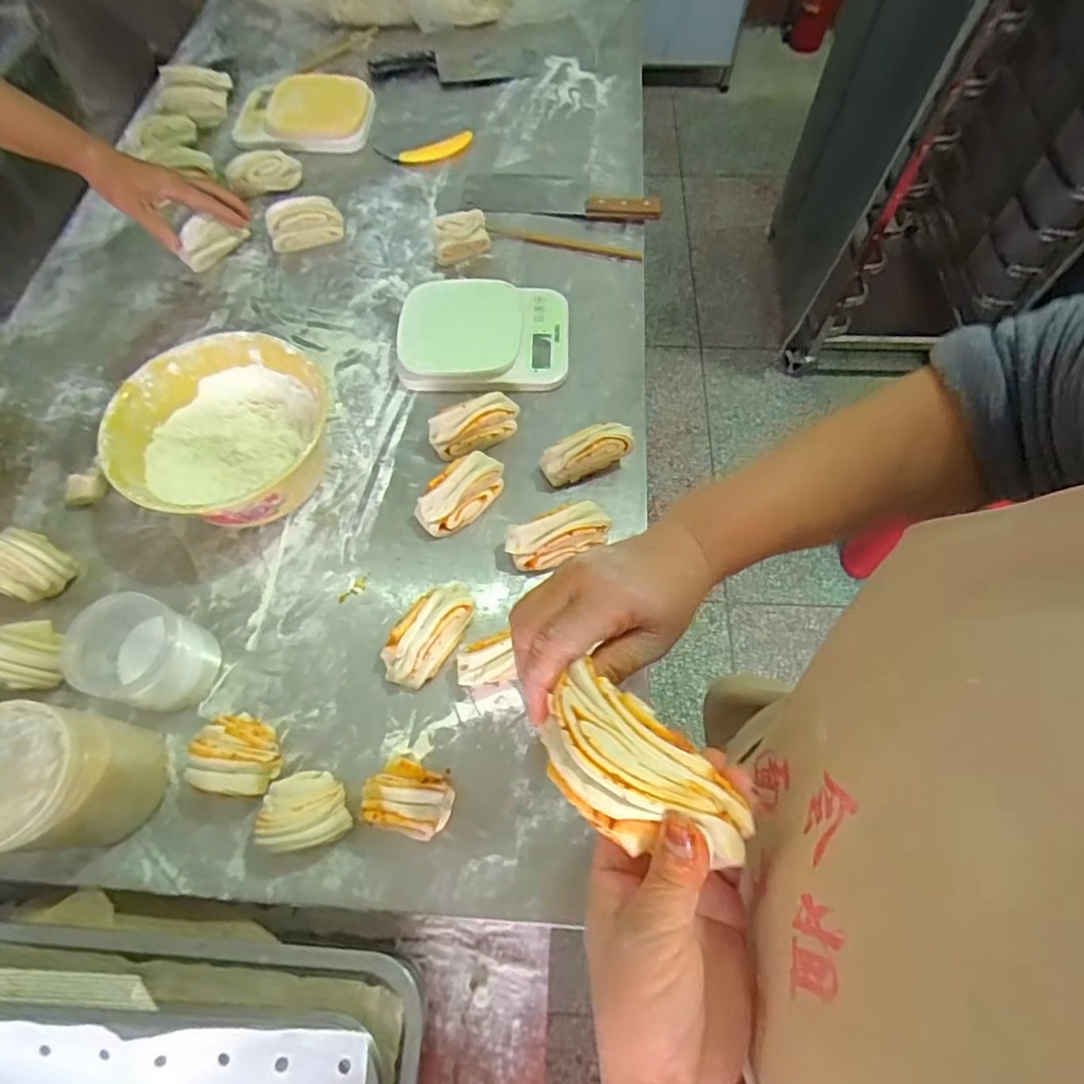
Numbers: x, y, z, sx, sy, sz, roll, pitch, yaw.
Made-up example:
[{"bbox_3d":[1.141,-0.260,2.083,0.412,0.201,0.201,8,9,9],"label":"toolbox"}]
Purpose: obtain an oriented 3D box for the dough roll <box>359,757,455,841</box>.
[{"bbox_3d":[-0.105,0.203,0.472,0.063,0.057,0.049,13,65,7],"label":"dough roll"}]

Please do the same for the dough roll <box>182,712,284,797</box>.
[{"bbox_3d":[-0.248,0.176,0.488,0.064,0.058,0.058,17,66,9],"label":"dough roll"}]

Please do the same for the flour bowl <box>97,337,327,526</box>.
[{"bbox_3d":[-0.308,-0.098,0.600,0.193,0.096,0.188,0,64,0],"label":"flour bowl"}]

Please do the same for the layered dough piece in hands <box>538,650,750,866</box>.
[{"bbox_3d":[0.040,0.104,0.268,0.053,0.035,0.103,-41,71,-17],"label":"layered dough piece in hands"}]

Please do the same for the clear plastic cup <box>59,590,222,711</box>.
[{"bbox_3d":[-0.339,0.093,0.504,0.077,0.098,0.081,0,64,0],"label":"clear plastic cup"}]

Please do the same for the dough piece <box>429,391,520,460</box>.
[{"bbox_3d":[-0.071,-0.123,0.634,0.096,0.053,0.034,-25,67,-11],"label":"dough piece"}]

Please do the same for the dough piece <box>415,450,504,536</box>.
[{"bbox_3d":[-0.082,-0.048,0.601,0.046,0.047,0.097,42,71,18],"label":"dough piece"}]

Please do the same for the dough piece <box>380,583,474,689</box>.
[{"bbox_3d":[-0.101,0.084,0.540,0.049,0.044,0.099,29,68,13],"label":"dough piece"}]

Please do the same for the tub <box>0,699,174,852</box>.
[{"bbox_3d":[-0.366,0.182,0.455,0.101,0.120,0.092,0,64,0],"label":"tub"}]

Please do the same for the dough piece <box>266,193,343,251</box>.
[{"bbox_3d":[-0.313,-0.422,0.785,0.097,0.051,0.044,-27,67,-12],"label":"dough piece"}]

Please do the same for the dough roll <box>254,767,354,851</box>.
[{"bbox_3d":[-0.185,0.212,0.471,0.064,0.053,0.056,-7,64,-3],"label":"dough roll"}]

